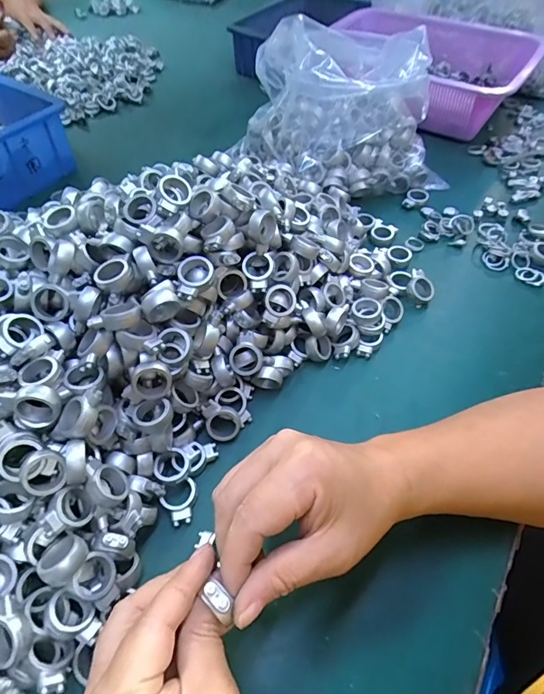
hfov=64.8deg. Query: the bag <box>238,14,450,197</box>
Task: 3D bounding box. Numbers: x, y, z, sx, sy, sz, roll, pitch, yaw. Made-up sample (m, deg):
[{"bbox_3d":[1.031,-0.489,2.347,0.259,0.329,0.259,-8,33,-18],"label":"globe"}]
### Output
[{"bbox_3d":[0.084,-0.278,0.502,0.201,0.151,0.171,-22,57,-14],"label":"bag"}]

